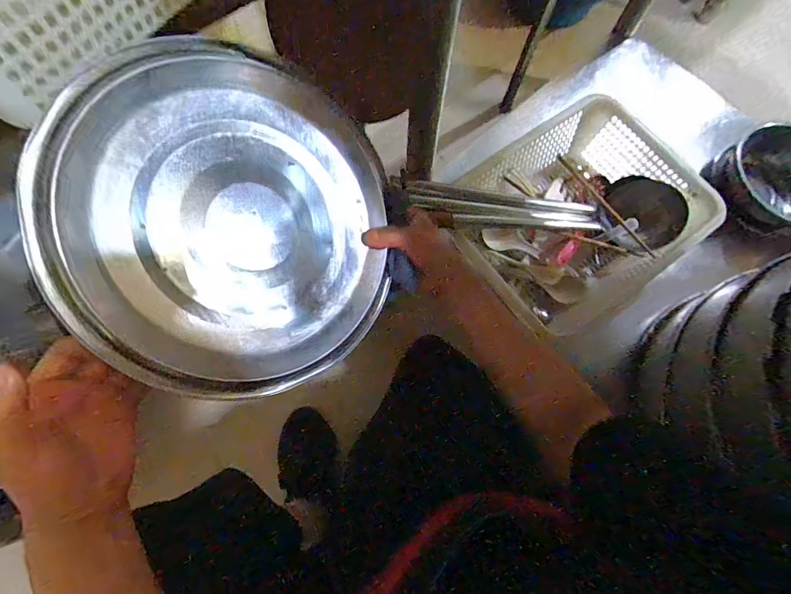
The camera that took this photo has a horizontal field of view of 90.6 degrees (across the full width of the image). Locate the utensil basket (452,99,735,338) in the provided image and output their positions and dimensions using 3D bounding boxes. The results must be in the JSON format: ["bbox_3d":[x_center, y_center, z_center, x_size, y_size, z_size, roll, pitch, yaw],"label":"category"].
[{"bbox_3d":[0.311,-0.135,0.674,0.336,0.121,0.319,-33,77,-10],"label":"utensil basket"}]

